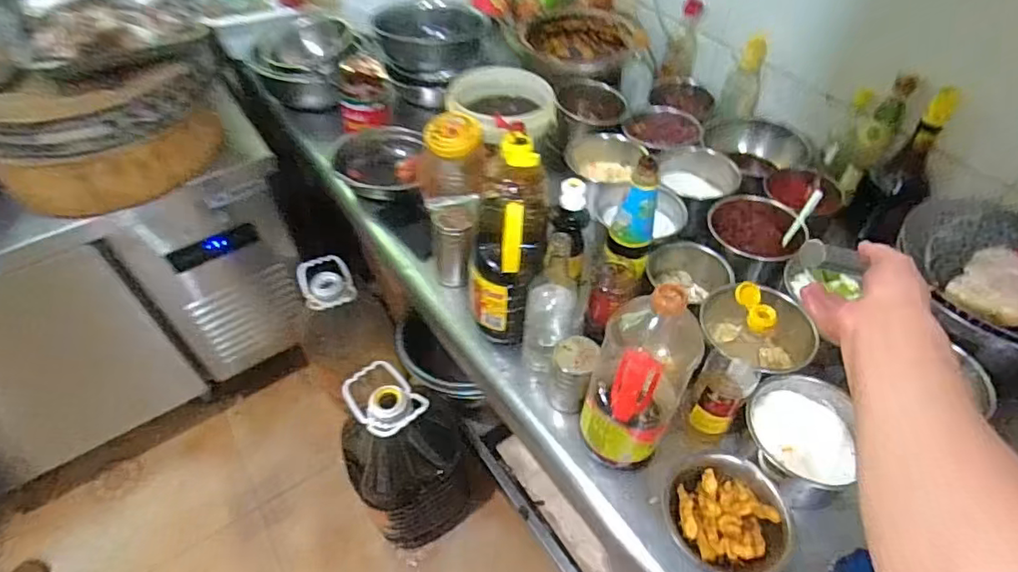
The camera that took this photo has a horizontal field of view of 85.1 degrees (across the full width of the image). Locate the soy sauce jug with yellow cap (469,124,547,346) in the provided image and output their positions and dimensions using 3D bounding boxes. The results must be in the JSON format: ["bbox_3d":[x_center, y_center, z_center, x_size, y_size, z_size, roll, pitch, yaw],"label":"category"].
[{"bbox_3d":[0.003,-0.054,0.779,0.121,0.298,0.121,3,49,3],"label":"soy sauce jug with yellow cap"}]

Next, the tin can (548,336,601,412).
[{"bbox_3d":[0.087,0.128,0.773,0.061,0.117,0.072,14,51,12],"label":"tin can"}]

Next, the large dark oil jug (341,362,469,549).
[{"bbox_3d":[-0.230,0.401,1.289,0.257,0.481,0.249,-8,49,-6],"label":"large dark oil jug"}]

